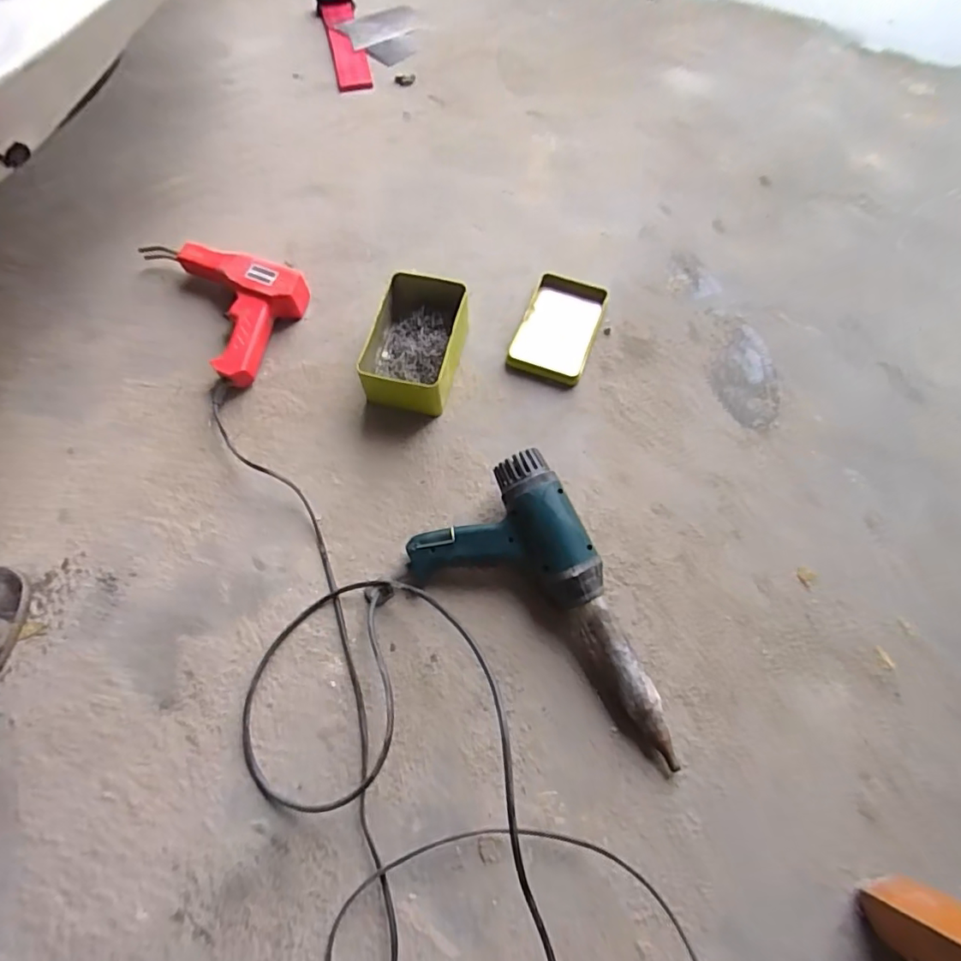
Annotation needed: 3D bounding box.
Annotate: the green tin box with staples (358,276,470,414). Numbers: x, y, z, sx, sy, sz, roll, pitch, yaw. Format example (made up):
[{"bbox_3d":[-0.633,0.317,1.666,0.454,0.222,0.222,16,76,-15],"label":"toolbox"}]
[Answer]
[{"bbox_3d":[-0.069,-0.151,0.607,0.106,0.063,0.143,11,68,4],"label":"green tin box with staples"}]

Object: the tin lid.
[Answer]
[{"bbox_3d":[0.093,-0.181,0.643,0.087,0.017,0.141,20,68,7],"label":"tin lid"}]

